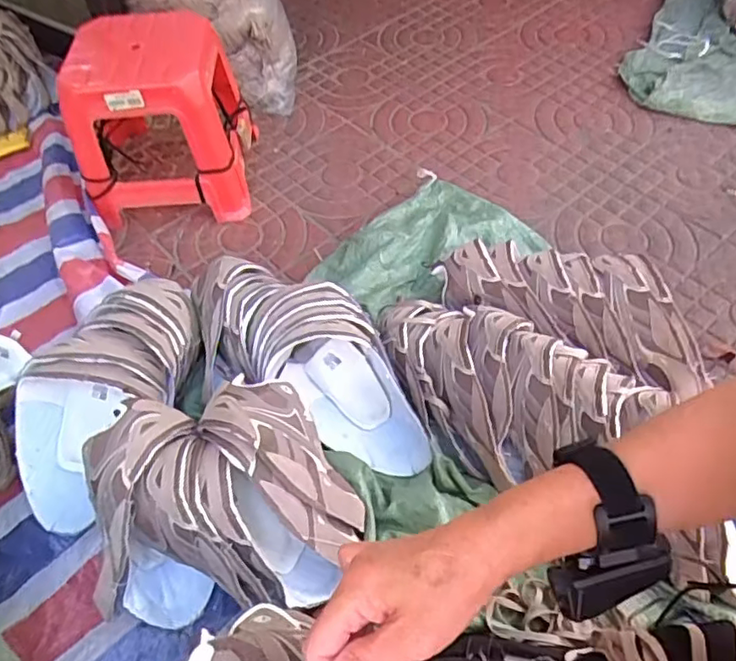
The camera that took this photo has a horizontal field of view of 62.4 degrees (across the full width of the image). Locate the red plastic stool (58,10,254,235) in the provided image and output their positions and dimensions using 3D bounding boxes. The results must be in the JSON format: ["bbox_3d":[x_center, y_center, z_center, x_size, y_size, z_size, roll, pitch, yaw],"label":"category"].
[{"bbox_3d":[-0.378,-0.385,1.125,0.281,0.298,0.257,-7,52,0],"label":"red plastic stool"}]

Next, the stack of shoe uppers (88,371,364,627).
[{"bbox_3d":[-0.168,0.202,0.737,0.291,0.180,0.218,-10,52,-3],"label":"stack of shoe uppers"}]

